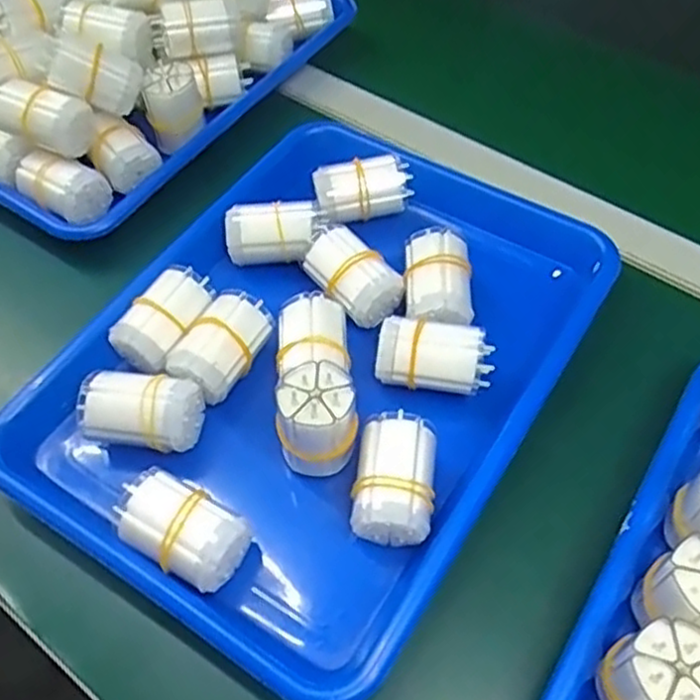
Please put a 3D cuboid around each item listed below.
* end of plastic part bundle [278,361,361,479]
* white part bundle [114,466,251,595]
[{"bbox_3d":[-0.016,0.038,0.385,0.039,0.057,0.039,-1,54,1],"label":"end of plastic part bundle"},{"bbox_3d":[-0.083,0.088,0.362,0.060,0.031,0.036,27,59,19],"label":"white part bundle"}]

